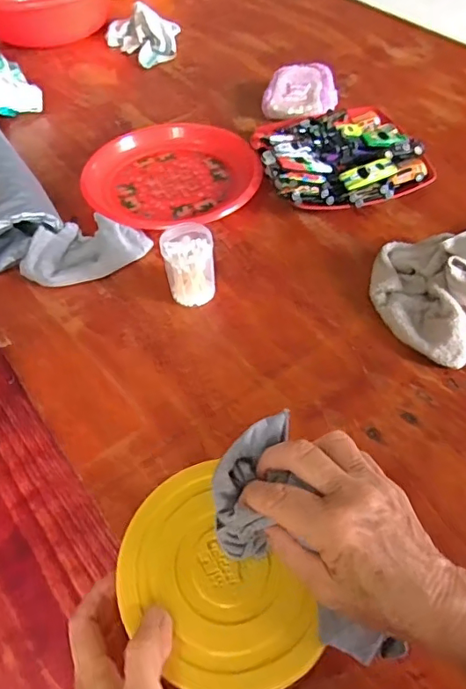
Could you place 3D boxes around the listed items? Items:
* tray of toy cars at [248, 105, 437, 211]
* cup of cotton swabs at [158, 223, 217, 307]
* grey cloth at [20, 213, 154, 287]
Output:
[{"bbox_3d":[0.137,-0.250,0.704,0.198,0.050,0.202,-12,52,-7],"label":"tray of toy cars"},{"bbox_3d":[-0.047,-0.085,0.569,0.053,0.073,0.050,-7,51,-4],"label":"cup of cotton swabs"},{"bbox_3d":[-0.172,-0.109,0.621,0.136,0.038,0.082,-33,57,-22],"label":"grey cloth"}]

